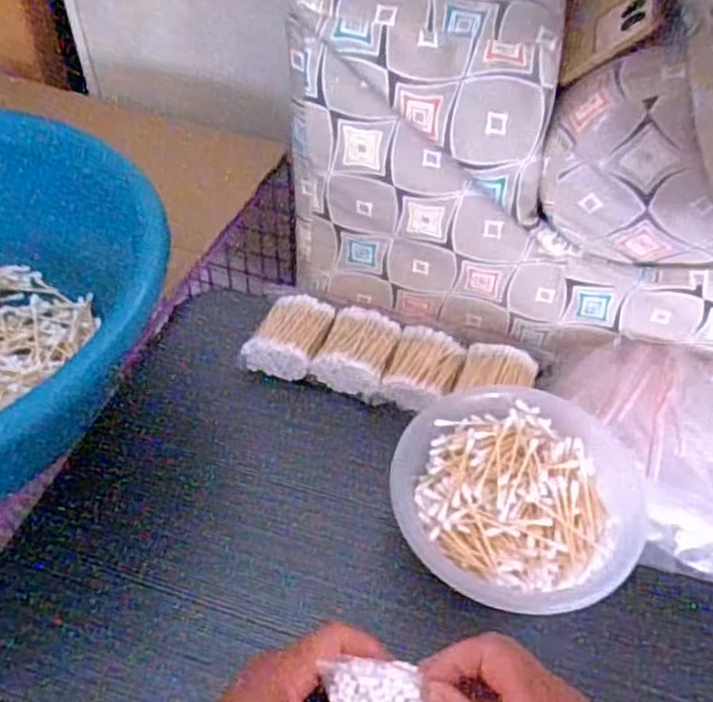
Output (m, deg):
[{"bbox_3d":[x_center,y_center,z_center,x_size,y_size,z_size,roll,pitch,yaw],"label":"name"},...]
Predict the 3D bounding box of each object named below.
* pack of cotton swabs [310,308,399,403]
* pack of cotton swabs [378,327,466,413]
[{"bbox_3d":[0.002,0.000,0.609,0.059,0.027,0.074,19,50,14],"label":"pack of cotton swabs"},{"bbox_3d":[0.058,0.015,0.598,0.056,0.024,0.072,17,49,12],"label":"pack of cotton swabs"}]

